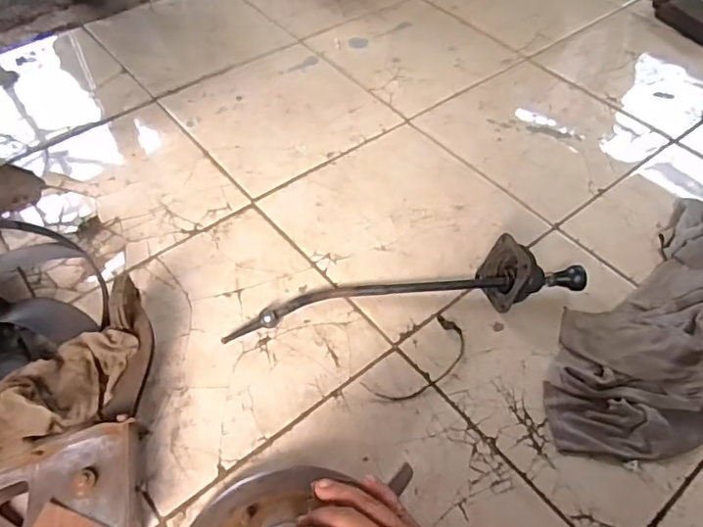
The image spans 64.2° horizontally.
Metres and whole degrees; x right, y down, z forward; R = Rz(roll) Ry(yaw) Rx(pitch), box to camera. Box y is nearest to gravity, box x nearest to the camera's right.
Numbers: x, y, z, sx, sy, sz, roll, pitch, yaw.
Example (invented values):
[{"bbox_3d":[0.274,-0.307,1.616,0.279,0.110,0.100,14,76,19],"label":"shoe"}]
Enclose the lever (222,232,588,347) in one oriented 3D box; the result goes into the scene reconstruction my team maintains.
[{"bbox_3d":[0.091,0.044,0.911,0.589,0.099,0.120,-10,55,-9],"label":"lever"}]

